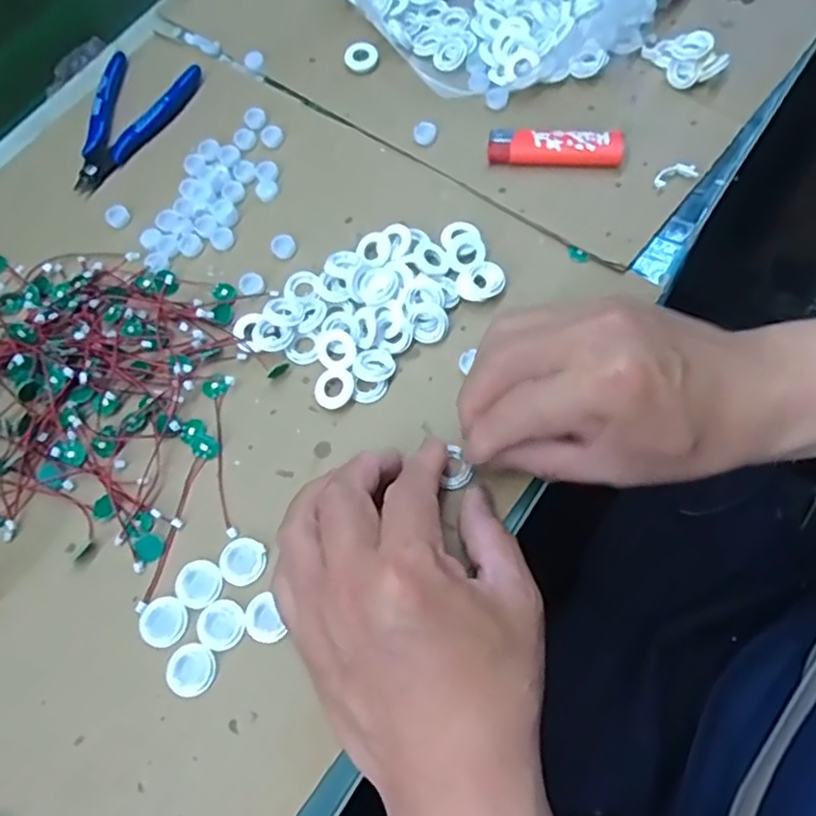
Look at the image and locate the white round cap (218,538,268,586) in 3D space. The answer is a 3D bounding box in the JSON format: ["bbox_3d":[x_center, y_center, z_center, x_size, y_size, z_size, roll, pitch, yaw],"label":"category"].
[{"bbox_3d":[-0.082,0.076,0.328,0.023,0.004,0.022,-1,68,3],"label":"white round cap"}]

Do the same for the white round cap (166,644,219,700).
[{"bbox_3d":[-0.102,0.123,0.310,0.022,0.004,0.022,-1,68,3],"label":"white round cap"}]

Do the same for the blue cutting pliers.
[{"bbox_3d":[-0.188,-0.195,0.451,0.065,0.009,0.116,9,69,6],"label":"blue cutting pliers"}]

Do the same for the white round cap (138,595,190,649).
[{"bbox_3d":[-0.118,0.103,0.320,0.023,0.004,0.022,-1,68,3],"label":"white round cap"}]

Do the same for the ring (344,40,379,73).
[{"bbox_3d":[-0.032,-0.245,0.458,0.024,0.008,0.023,-1,68,3],"label":"ring"}]

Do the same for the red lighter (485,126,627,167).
[{"bbox_3d":[0.091,-0.160,0.406,0.081,0.011,0.024,4,68,4],"label":"red lighter"}]

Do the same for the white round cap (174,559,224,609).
[{"bbox_3d":[-0.103,0.086,0.324,0.024,0.004,0.022,-1,68,3],"label":"white round cap"}]

